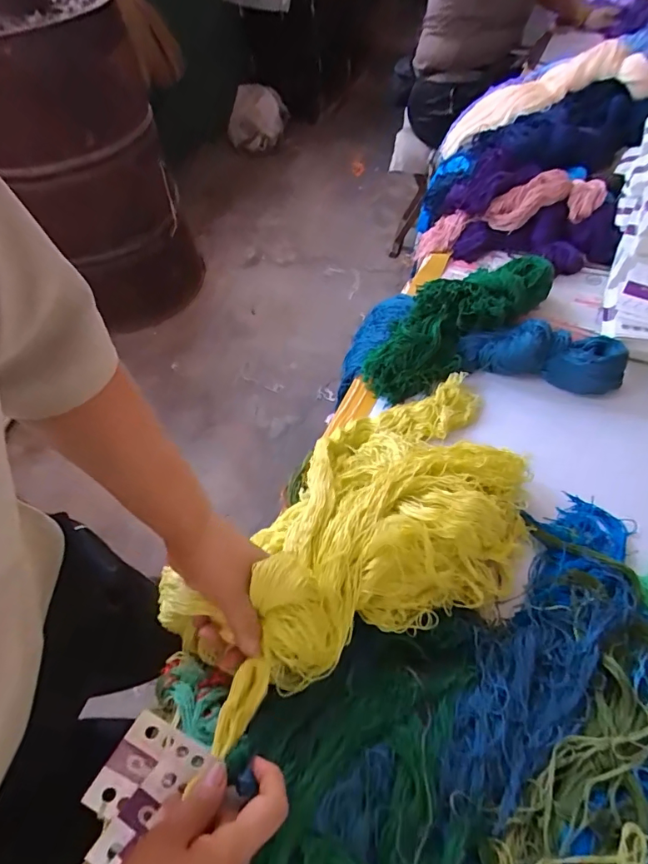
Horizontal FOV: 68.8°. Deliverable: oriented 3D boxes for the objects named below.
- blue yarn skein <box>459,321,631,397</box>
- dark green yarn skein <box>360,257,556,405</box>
[{"bbox_3d":[0.299,-0.105,0.661,0.213,0.071,0.069,5,55,8],"label":"blue yarn skein"},{"bbox_3d":[0.208,-0.177,0.708,0.344,0.078,0.122,-32,58,-18],"label":"dark green yarn skein"}]

